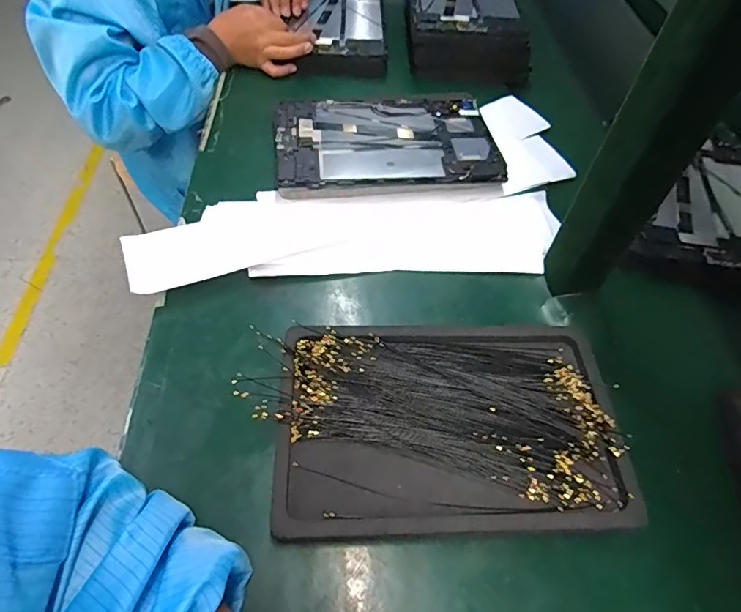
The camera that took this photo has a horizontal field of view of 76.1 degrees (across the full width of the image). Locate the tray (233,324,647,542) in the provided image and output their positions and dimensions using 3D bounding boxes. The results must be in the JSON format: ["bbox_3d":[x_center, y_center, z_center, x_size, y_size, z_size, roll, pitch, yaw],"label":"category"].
[{"bbox_3d":[0.047,0.084,0.350,0.260,0.023,0.156,0,58,-4],"label":"tray"}]

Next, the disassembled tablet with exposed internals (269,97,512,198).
[{"bbox_3d":[0.018,-0.188,0.533,0.243,0.016,0.154,-4,58,-7],"label":"disassembled tablet with exposed internals"}]

